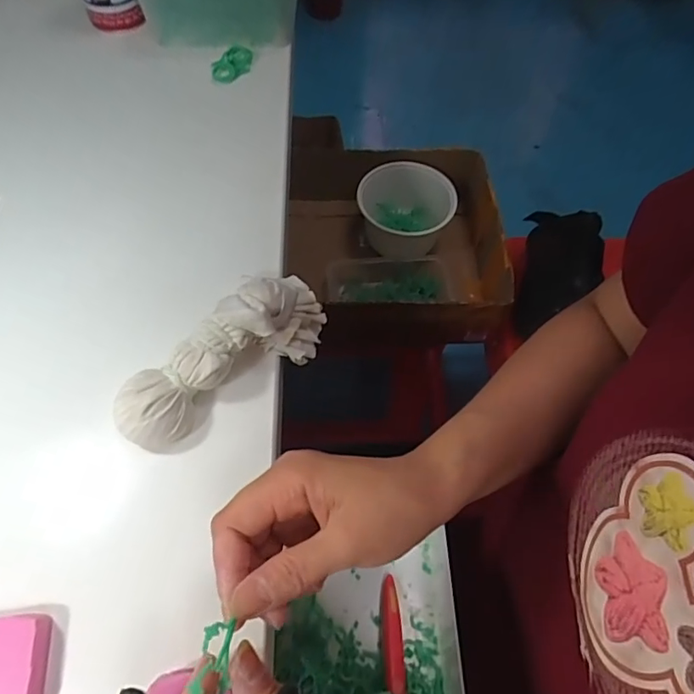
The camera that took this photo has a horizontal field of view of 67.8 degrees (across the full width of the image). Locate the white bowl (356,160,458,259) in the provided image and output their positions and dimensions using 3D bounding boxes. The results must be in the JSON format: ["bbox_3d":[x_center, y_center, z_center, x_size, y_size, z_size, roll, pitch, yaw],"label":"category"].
[{"bbox_3d":[0.080,-0.190,0.741,0.125,0.103,0.134,1,61,-2],"label":"white bowl"}]

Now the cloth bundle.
[{"bbox_3d":[-0.087,0.004,0.360,0.164,0.053,0.063,-36,69,-20],"label":"cloth bundle"}]

